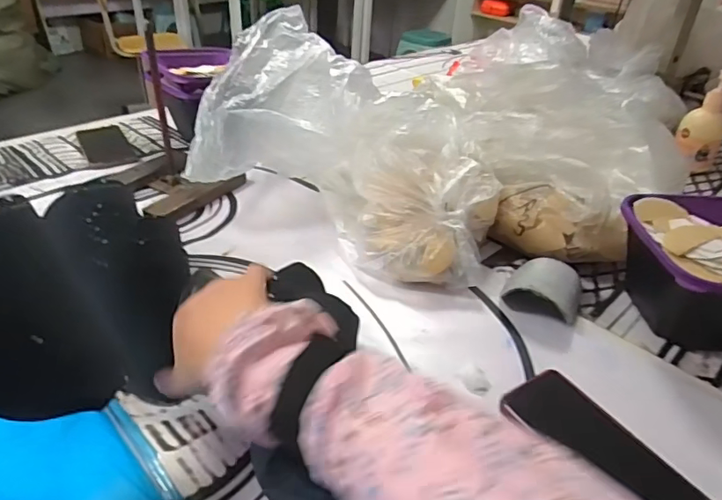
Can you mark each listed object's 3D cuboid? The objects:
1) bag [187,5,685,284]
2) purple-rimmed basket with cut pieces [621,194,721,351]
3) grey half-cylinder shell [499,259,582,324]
[{"bbox_3d":[0.099,-0.142,0.736,0.600,0.217,0.380,10,35,12],"label":"bag"},{"bbox_3d":[0.387,0.032,0.583,0.167,0.121,0.166,5,33,3],"label":"purple-rimmed basket with cut pieces"},{"bbox_3d":[0.216,0.045,0.610,0.082,0.045,0.094,16,35,20],"label":"grey half-cylinder shell"}]

